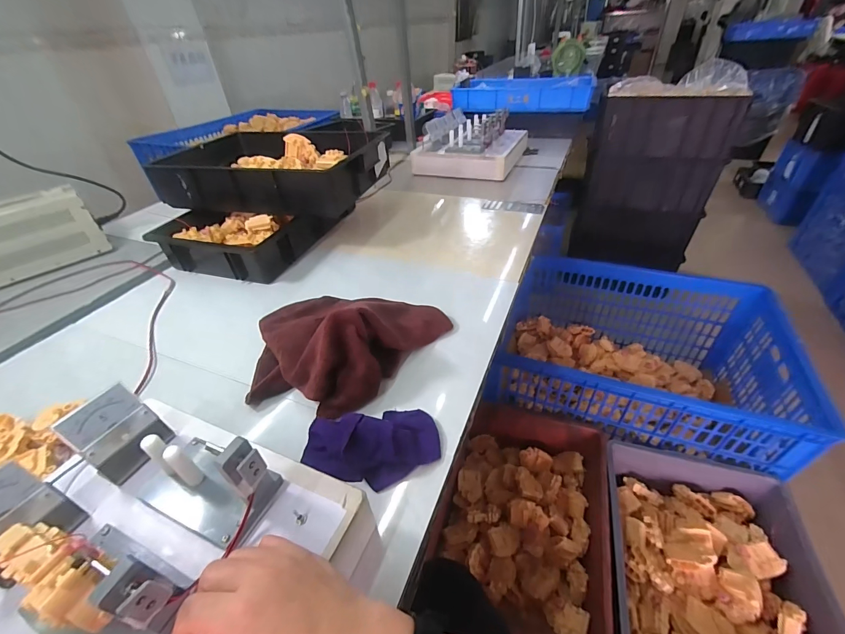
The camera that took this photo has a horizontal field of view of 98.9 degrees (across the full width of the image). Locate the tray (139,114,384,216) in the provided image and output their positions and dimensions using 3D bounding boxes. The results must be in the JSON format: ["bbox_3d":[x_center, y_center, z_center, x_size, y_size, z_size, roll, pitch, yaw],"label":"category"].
[{"bbox_3d":[-0.339,-0.380,0.915,0.470,0.106,0.397,5,40,11],"label":"tray"}]

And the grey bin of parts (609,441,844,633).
[{"bbox_3d":[0.649,0.624,0.869,0.405,0.252,0.558,10,41,16],"label":"grey bin of parts"}]

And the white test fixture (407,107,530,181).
[{"bbox_3d":[0.188,-0.611,1.268,0.308,0.137,0.401,15,43,22],"label":"white test fixture"}]

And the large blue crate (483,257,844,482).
[{"bbox_3d":[0.701,0.138,1.252,0.796,0.356,0.638,11,41,18],"label":"large blue crate"}]

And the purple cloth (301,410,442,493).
[{"bbox_3d":[-0.061,0.148,0.434,0.161,0.052,0.094,-17,41,-16],"label":"purple cloth"}]

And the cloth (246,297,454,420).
[{"bbox_3d":[-0.135,0.008,0.559,0.236,0.110,0.300,25,47,31],"label":"cloth"}]

